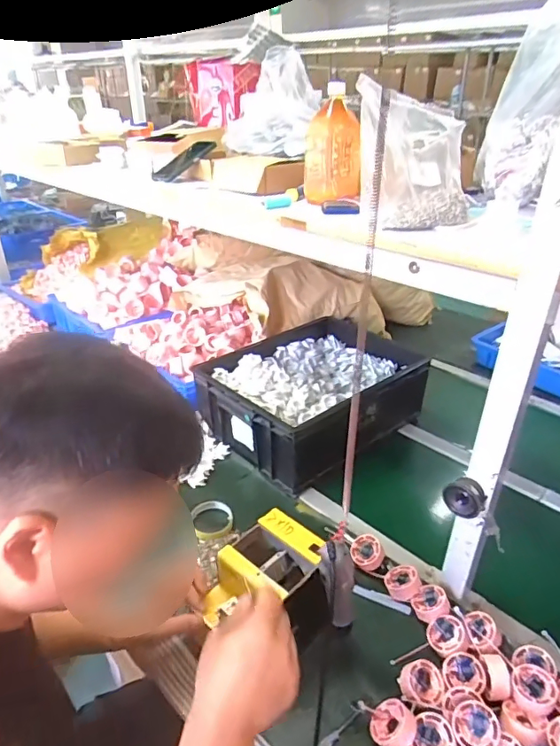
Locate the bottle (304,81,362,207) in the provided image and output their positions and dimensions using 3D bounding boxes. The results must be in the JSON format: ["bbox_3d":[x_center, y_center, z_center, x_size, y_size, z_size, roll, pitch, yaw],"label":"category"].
[{"bbox_3d":[0.096,-0.410,0.905,0.094,0.187,0.107,2,29,0],"label":"bottle"}]

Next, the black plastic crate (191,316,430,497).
[{"bbox_3d":[0.064,0.058,1.242,0.456,0.169,0.381,-20,36,-34],"label":"black plastic crate"}]

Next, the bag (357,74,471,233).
[{"bbox_3d":[0.214,-0.344,0.809,0.186,0.179,0.203,7,29,9],"label":"bag"}]

